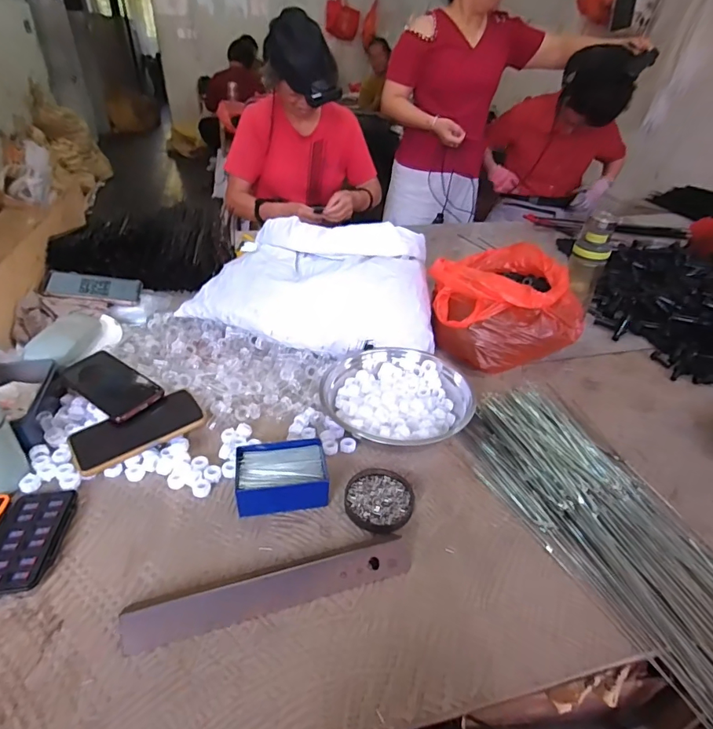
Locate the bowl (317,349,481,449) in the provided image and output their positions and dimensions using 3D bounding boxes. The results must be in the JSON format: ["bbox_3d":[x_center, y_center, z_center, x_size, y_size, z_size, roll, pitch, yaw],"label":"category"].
[{"bbox_3d":[0.062,0.043,0.687,0.222,0.059,0.199,8,36,6],"label":"bowl"}]

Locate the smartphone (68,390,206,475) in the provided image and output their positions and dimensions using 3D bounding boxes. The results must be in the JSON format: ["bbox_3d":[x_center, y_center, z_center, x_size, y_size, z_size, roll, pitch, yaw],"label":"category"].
[{"bbox_3d":[-0.292,0.085,0.613,0.161,0.012,0.065,-26,60,-26],"label":"smartphone"}]

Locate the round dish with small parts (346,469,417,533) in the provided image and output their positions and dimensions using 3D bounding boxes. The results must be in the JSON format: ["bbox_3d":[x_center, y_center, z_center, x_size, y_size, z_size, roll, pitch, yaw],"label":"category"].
[{"bbox_3d":[0.029,0.167,0.572,0.083,0.006,0.090,2,36,-2],"label":"round dish with small parts"}]

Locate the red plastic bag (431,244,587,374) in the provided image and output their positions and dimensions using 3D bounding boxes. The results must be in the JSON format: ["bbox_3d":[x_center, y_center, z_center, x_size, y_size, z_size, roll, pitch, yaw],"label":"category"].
[{"bbox_3d":[0.294,-0.122,0.877,0.263,0.144,0.289,26,42,28],"label":"red plastic bag"}]

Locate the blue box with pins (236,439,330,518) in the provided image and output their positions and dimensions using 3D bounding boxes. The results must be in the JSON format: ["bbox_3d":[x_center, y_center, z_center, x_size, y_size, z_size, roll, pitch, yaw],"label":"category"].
[{"bbox_3d":[-0.092,0.140,0.573,0.108,0.041,0.089,-4,36,-10],"label":"blue box with pins"}]

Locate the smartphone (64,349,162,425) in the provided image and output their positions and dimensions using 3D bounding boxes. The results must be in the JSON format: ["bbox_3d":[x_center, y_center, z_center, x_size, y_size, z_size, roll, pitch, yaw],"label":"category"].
[{"bbox_3d":[-0.362,0.029,0.672,0.158,0.008,0.074,27,51,26],"label":"smartphone"}]

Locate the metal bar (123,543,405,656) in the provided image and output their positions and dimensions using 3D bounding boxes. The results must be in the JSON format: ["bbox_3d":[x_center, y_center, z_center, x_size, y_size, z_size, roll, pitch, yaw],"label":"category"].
[{"bbox_3d":[-0.078,0.231,0.467,0.290,0.024,0.032,-10,38,-17],"label":"metal bar"}]

